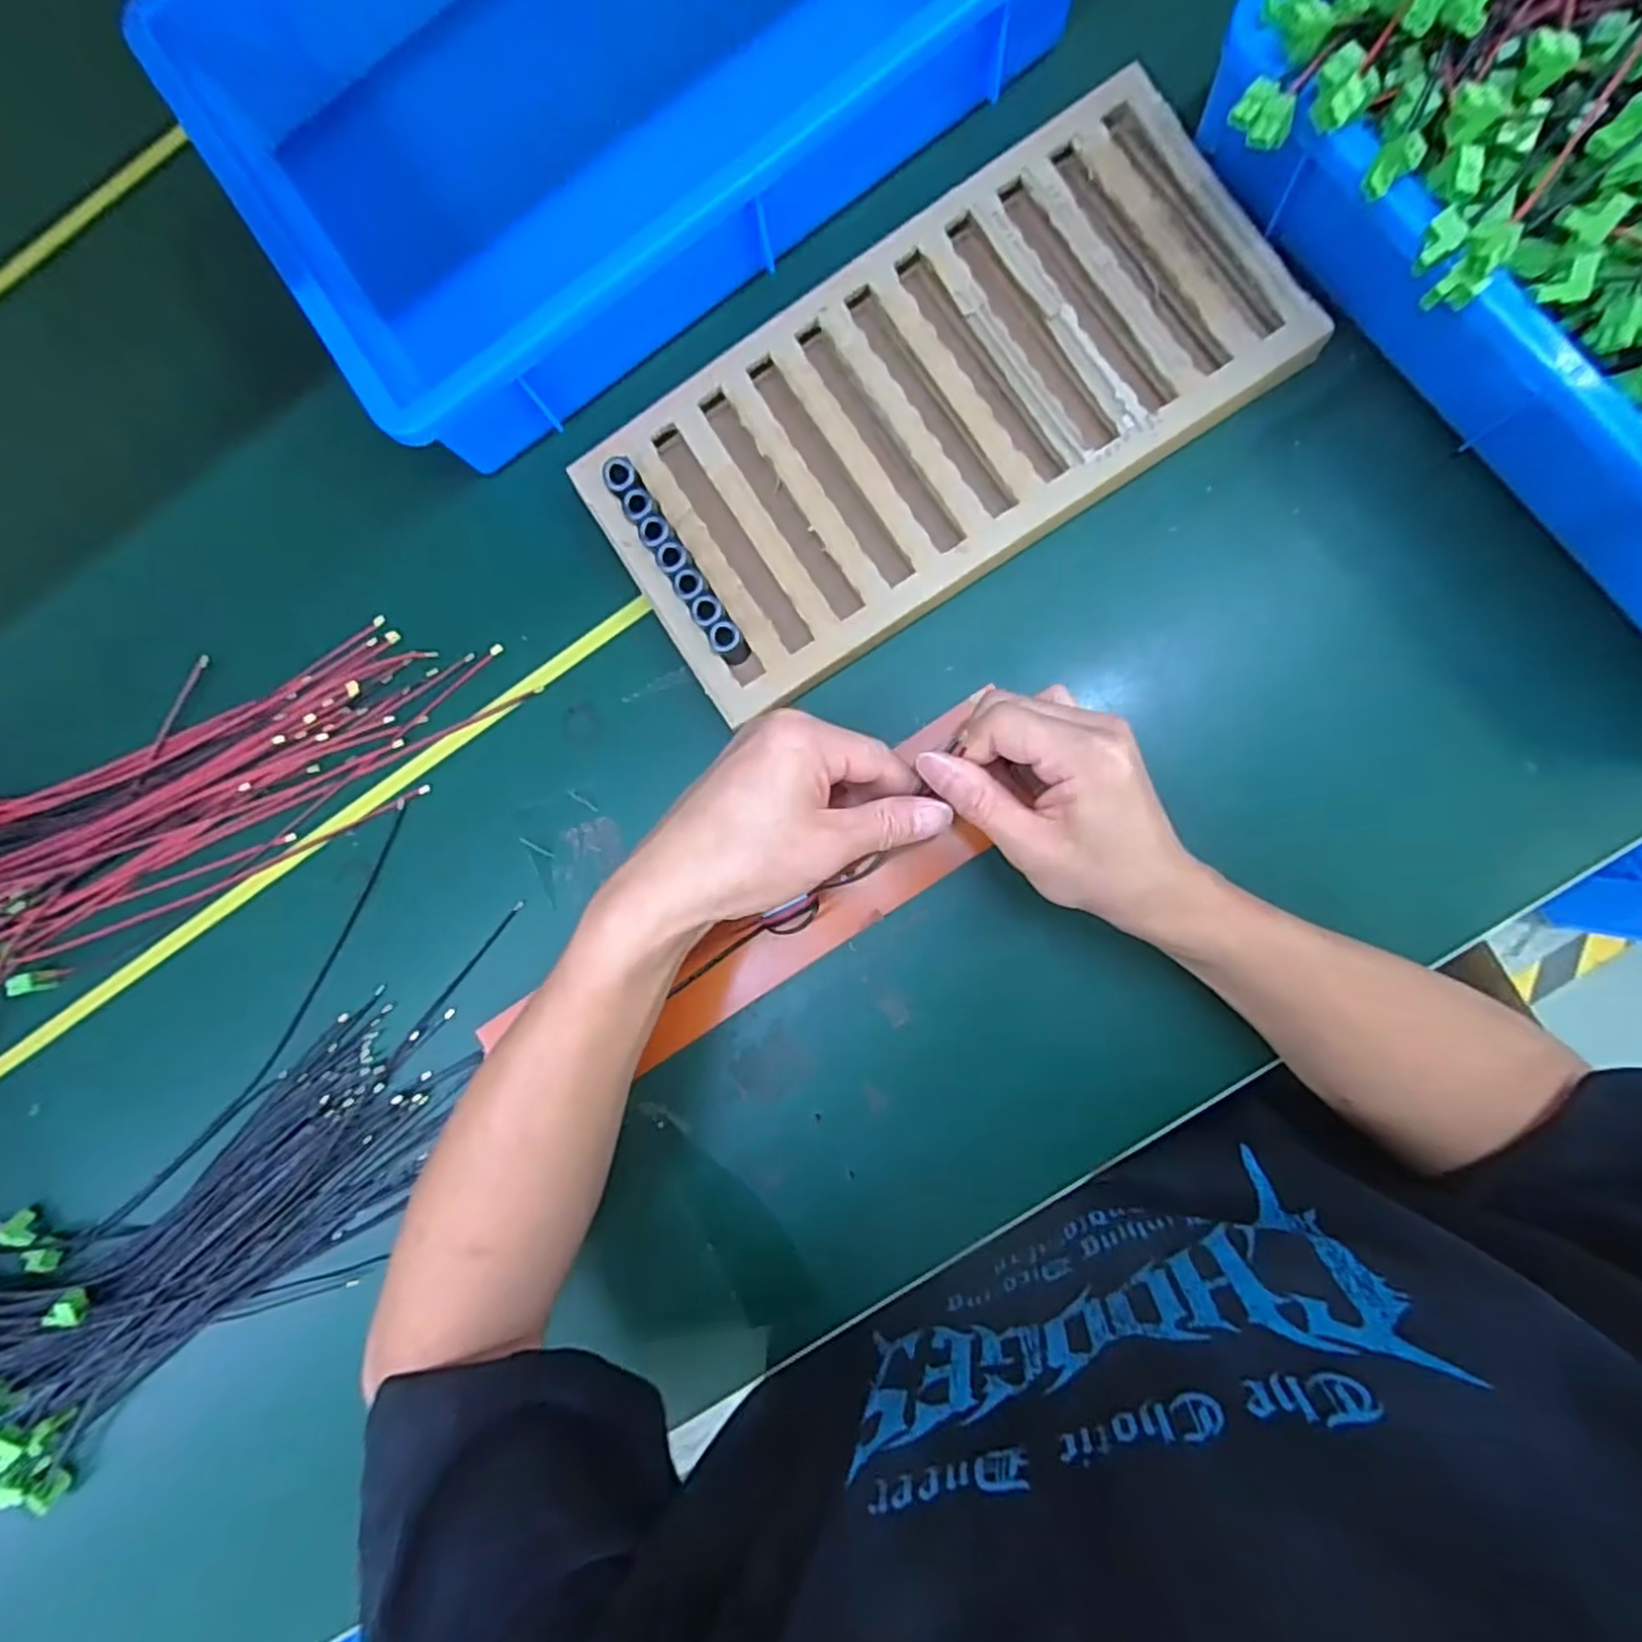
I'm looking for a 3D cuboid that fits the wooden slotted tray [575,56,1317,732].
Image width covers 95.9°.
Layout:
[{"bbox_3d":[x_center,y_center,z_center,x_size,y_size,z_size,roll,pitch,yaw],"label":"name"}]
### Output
[{"bbox_3d":[0.057,-0.221,0.402,0.357,0.031,0.180,-32,85,4],"label":"wooden slotted tray"}]

